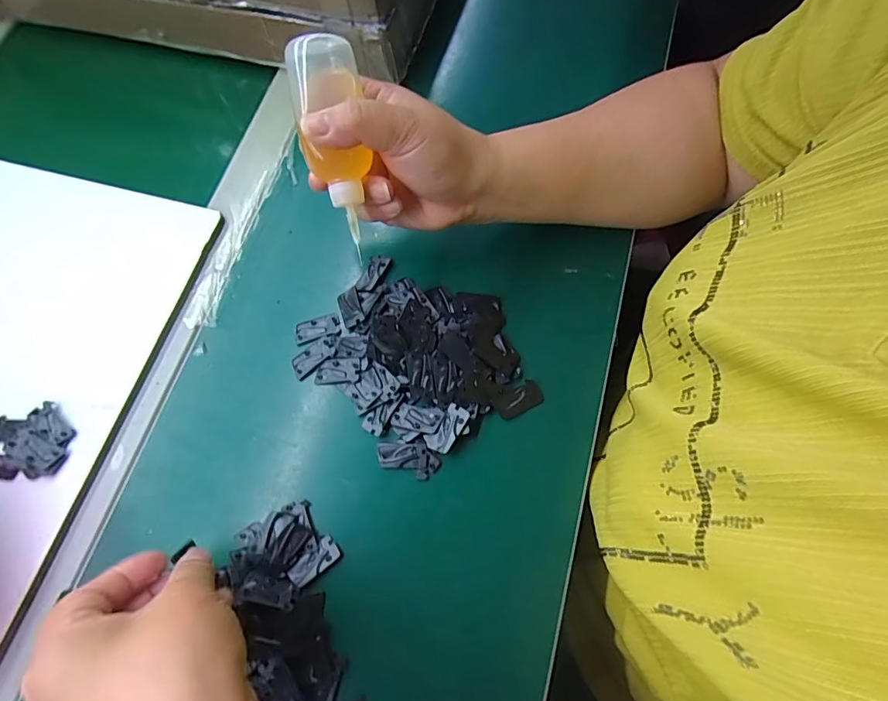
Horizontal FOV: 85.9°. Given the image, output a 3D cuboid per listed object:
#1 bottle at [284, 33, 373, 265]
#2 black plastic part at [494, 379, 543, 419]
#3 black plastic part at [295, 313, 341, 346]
[{"bbox_3d":[-0.063,-0.120,0.277,0.041,0.047,0.107,-12,91,-3],"label":"bottle"},{"bbox_3d":[0.052,0.034,0.335,0.033,0.006,0.018,-29,72,-9],"label":"black plastic part"},{"bbox_3d":[-0.096,-0.017,0.358,0.033,0.004,0.018,-17,70,-5],"label":"black plastic part"}]

